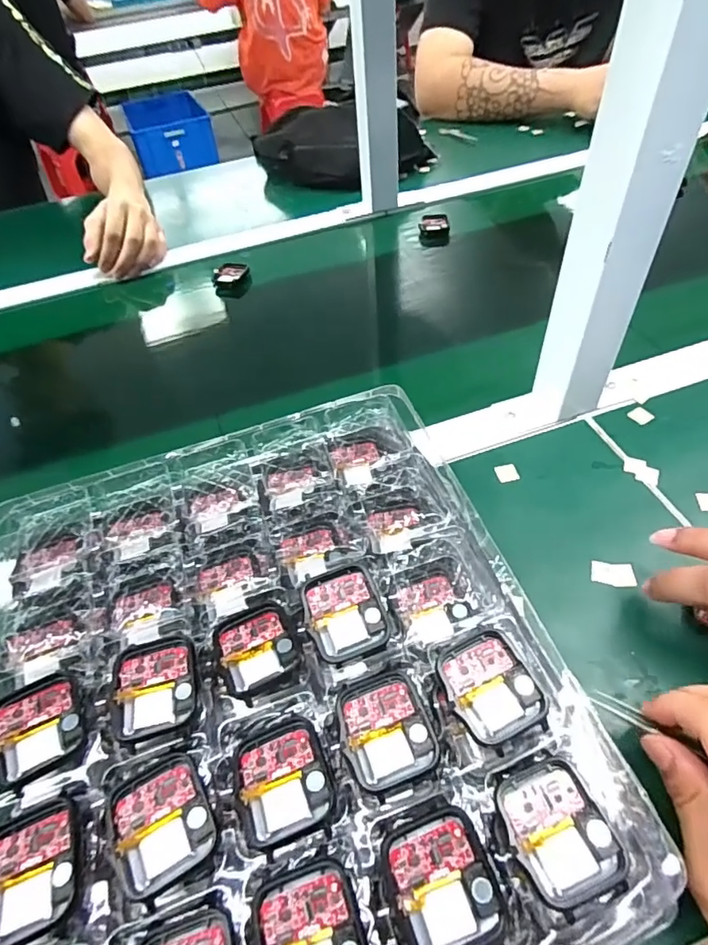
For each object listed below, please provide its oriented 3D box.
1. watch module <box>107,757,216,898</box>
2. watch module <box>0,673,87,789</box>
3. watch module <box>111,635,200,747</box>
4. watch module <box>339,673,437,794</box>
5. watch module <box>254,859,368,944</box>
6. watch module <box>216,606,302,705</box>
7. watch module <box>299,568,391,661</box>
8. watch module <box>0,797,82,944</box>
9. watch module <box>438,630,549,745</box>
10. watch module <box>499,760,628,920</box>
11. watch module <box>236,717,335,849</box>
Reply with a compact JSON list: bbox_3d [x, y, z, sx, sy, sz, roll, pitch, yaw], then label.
[{"bbox_3d":[-0.077,0.138,0.206,0.036,0.005,0.044,-26,53,-15],"label":"watch module"},{"bbox_3d":[-0.142,0.113,0.231,0.035,0.012,0.044,-28,54,-17],"label":"watch module"},{"bbox_3d":[-0.092,0.099,0.239,0.037,0.009,0.044,-13,51,-5],"label":"watch module"},{"bbox_3d":[0.014,0.111,0.225,0.038,0.005,0.045,-14,51,-6],"label":"watch module"},{"bbox_3d":[-0.014,0.166,0.183,0.035,0.010,0.045,-16,51,-7],"label":"watch module"},{"bbox_3d":[-0.047,0.085,0.249,0.035,0.008,0.044,-22,52,-12],"label":"watch module"},{"bbox_3d":[-0.004,0.070,0.256,0.037,0.014,0.041,-17,51,-8],"label":"watch module"},{"bbox_3d":[-0.125,0.152,0.197,0.036,0.005,0.043,-19,52,-10],"label":"watch module"},{"bbox_3d":[0.060,0.094,0.229,0.036,0.010,0.043,-21,52,-11],"label":"watch module"},{"bbox_3d":[0.078,0.136,0.198,0.036,0.004,0.045,-21,52,-12],"label":"watch module"},{"bbox_3d":[-0.029,0.127,0.215,0.036,0.008,0.043,-20,52,-11],"label":"watch module"}]

